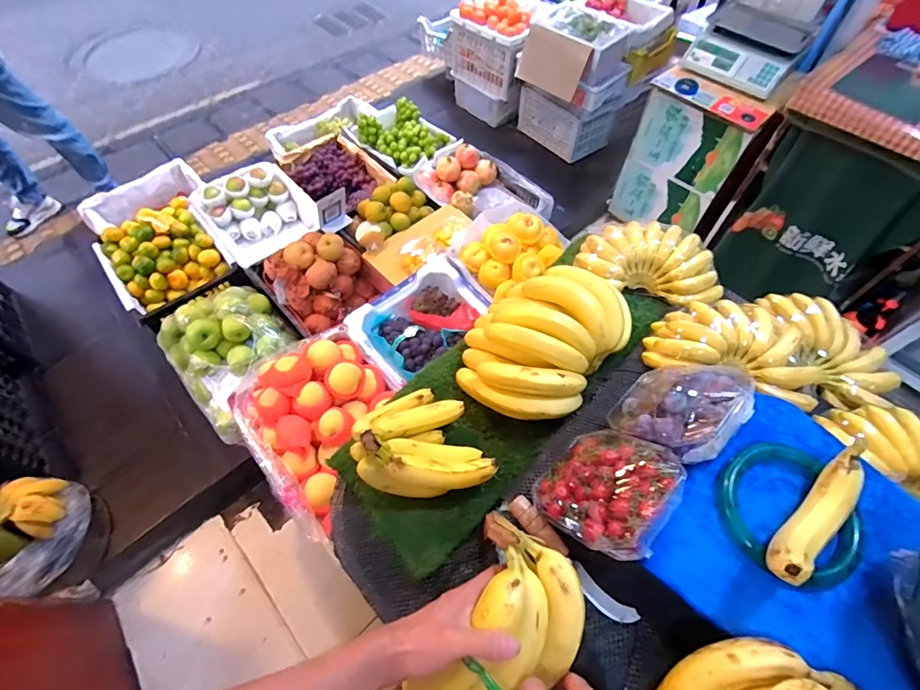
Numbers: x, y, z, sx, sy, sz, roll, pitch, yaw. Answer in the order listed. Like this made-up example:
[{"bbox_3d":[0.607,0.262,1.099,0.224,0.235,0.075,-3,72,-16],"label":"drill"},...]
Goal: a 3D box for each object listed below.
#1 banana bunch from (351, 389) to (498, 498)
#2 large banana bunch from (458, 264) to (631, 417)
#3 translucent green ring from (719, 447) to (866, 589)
[{"bbox_3d":[-0.051,0.120,0.599,0.184,0.096,0.152,-3,59,-2],"label":"banana bunch"},{"bbox_3d":[0.119,-0.009,0.669,0.206,0.108,0.250,38,66,20],"label":"large banana bunch"},{"bbox_3d":[0.351,0.174,0.466,0.138,0.015,0.137,0,59,0],"label":"translucent green ring"}]

